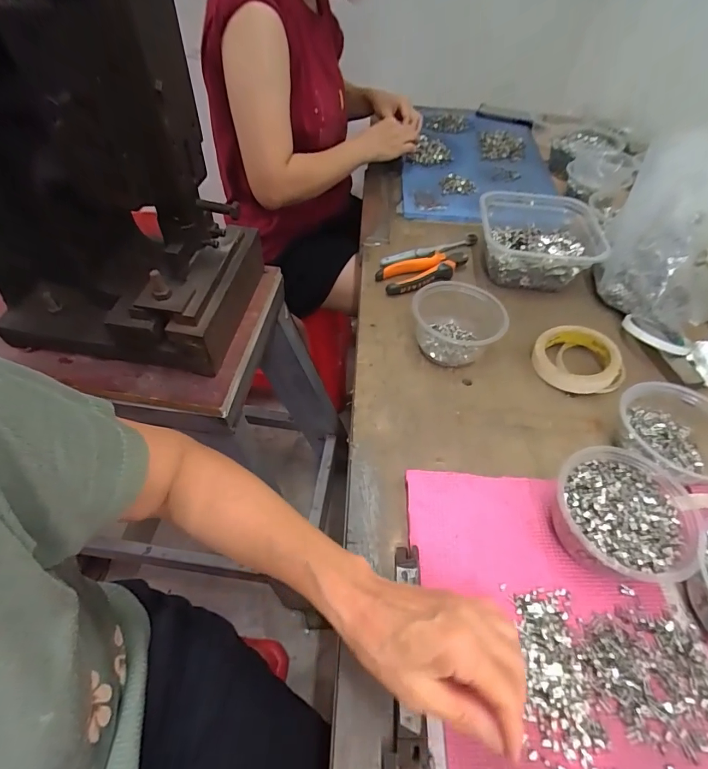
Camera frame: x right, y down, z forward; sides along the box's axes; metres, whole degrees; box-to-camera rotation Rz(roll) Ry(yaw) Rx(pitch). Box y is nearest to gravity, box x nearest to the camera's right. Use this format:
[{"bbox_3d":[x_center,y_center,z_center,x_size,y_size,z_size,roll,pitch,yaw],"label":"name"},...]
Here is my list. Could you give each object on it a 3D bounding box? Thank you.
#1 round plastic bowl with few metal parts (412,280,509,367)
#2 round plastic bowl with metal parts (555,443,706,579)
[{"bbox_3d":[0.130,-0.075,0.543,0.115,0.064,0.103,12,51,8],"label":"round plastic bowl with few metal parts"},{"bbox_3d":[0.240,0.115,0.379,0.117,0.051,0.109,2,51,-2],"label":"round plastic bowl with metal parts"}]

